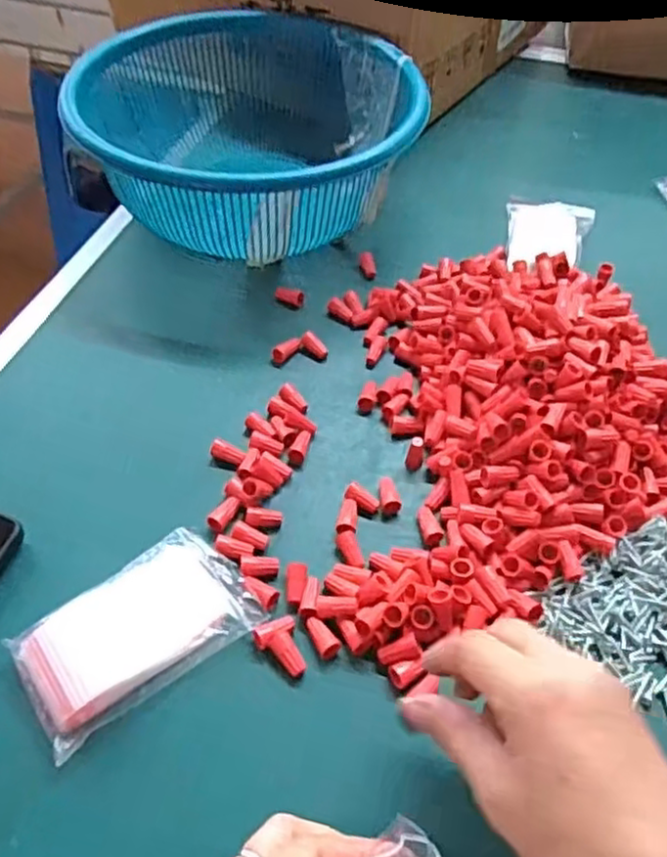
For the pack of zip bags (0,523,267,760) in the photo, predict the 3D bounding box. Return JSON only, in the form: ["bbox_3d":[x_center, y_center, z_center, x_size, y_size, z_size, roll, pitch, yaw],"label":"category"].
[{"bbox_3d":[-0.103,0.105,0.367,0.115,0.015,0.069,-32,58,-26],"label":"pack of zip bags"}]

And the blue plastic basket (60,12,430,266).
[{"bbox_3d":[-0.064,-0.258,0.601,0.255,0.118,0.235,4,50,1],"label":"blue plastic basket"}]

